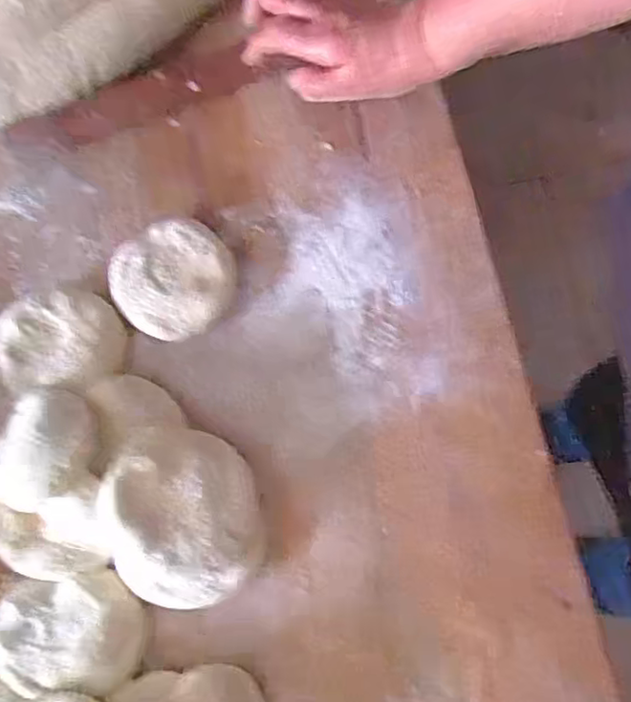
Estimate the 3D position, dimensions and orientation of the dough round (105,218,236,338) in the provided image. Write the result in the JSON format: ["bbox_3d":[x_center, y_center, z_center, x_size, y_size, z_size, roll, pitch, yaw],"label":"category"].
[{"bbox_3d":[-0.114,-0.057,0.513,0.096,0.017,0.093,0,75,2],"label":"dough round"}]

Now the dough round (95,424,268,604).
[{"bbox_3d":[-0.094,0.116,0.454,0.106,0.048,0.124,-19,76,0],"label":"dough round"}]

